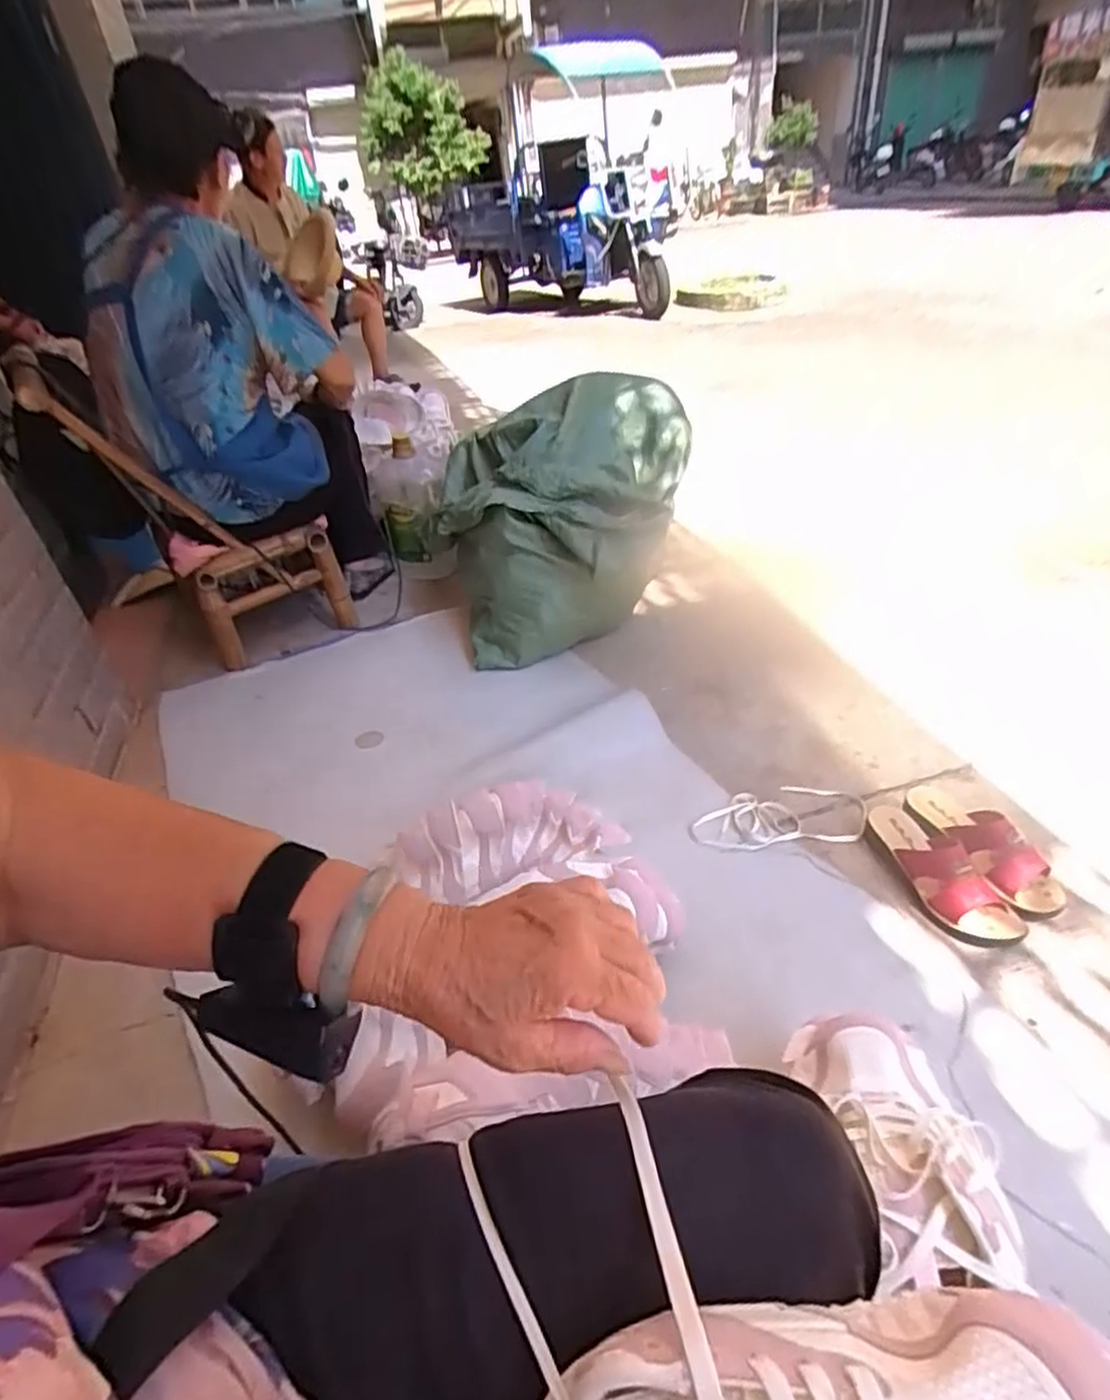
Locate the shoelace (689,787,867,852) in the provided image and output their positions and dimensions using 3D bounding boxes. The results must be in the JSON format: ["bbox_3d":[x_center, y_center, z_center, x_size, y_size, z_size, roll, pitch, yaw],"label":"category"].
[{"bbox_3d":[0.335,0.172,1.039,0.267,0.013,0.114,-5,36,-2],"label":"shoelace"}]

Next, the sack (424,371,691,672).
[{"bbox_3d":[0.020,-0.360,1.438,0.532,0.408,0.478,-7,37,0],"label":"sack"}]

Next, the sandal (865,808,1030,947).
[{"bbox_3d":[0.498,0.215,0.909,0.089,0.077,0.230,-19,39,-15],"label":"sandal"}]

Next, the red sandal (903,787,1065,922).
[{"bbox_3d":[0.574,0.191,0.942,0.080,0.079,0.227,-16,38,-12],"label":"red sandal"}]

